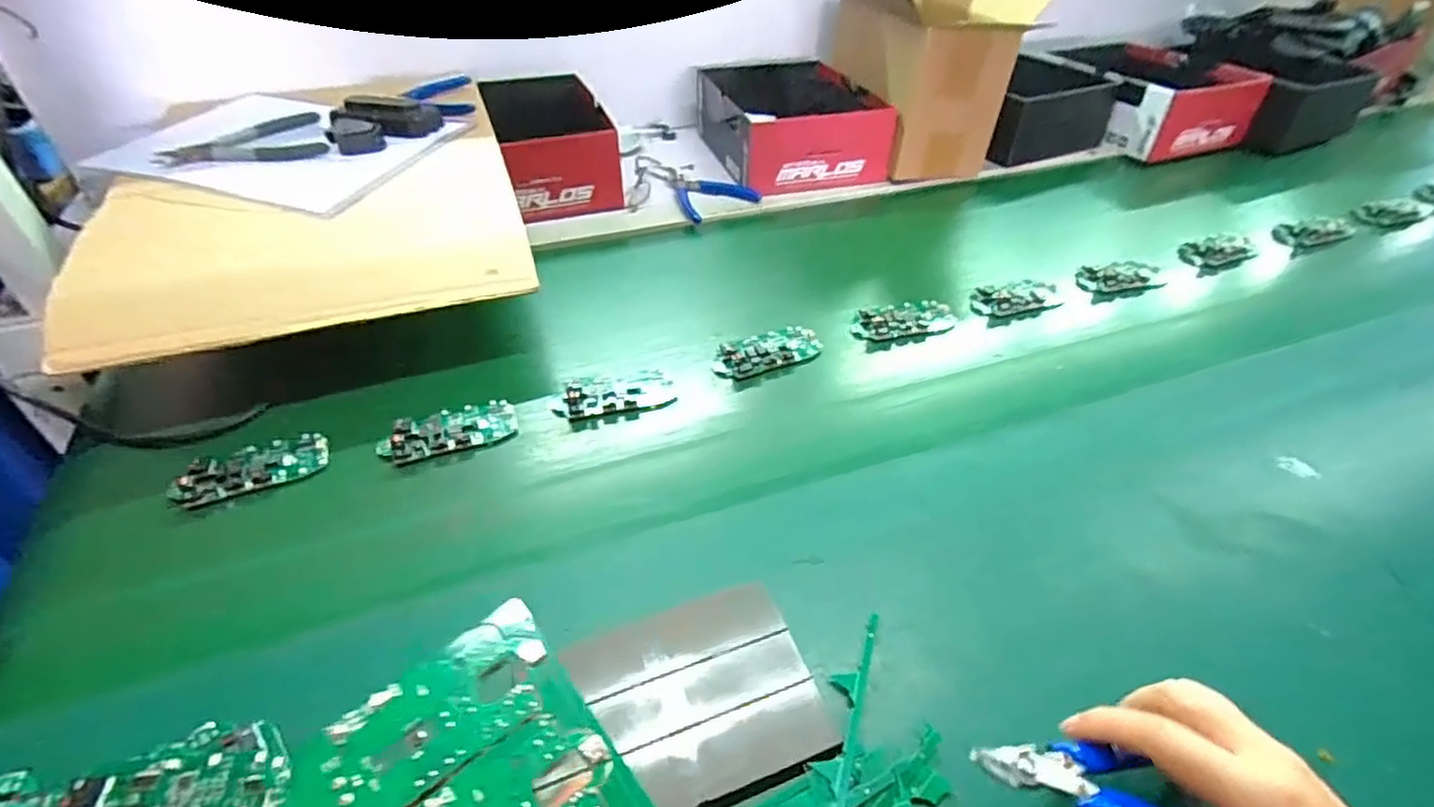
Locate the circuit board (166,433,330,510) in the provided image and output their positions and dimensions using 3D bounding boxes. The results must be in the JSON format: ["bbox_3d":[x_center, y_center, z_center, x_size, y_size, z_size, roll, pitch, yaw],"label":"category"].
[{"bbox_3d":[-0.337,0.046,0.481,0.097,0.012,0.046,-14,45,-16],"label":"circuit board"}]

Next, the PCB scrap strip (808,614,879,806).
[{"bbox_3d":[0.056,0.179,0.324,0.019,0.010,0.182,14,44,13],"label":"PCB scrap strip"}]

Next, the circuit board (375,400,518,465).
[{"bbox_3d":[-0.207,0.020,0.512,0.099,0.012,0.045,-16,46,-18],"label":"circuit board"}]

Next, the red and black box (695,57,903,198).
[{"bbox_3d":[0.094,-0.385,0.886,0.192,0.098,0.265,-10,44,-12],"label":"red and black box"}]

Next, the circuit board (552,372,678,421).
[{"bbox_3d":[-0.083,-0.008,0.545,0.094,0.014,0.043,-14,45,-16],"label":"circuit board"}]

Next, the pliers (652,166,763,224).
[{"bbox_3d":[-0.023,-0.273,0.826,0.098,0.015,0.143,-23,48,-24],"label":"pliers"}]

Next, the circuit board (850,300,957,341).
[{"bbox_3d":[0.177,-0.081,0.633,0.097,0.017,0.045,-11,44,-13],"label":"circuit board"}]

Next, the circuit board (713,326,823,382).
[{"bbox_3d":[0.045,-0.047,0.591,0.100,0.014,0.048,-18,46,-20],"label":"circuit board"}]

